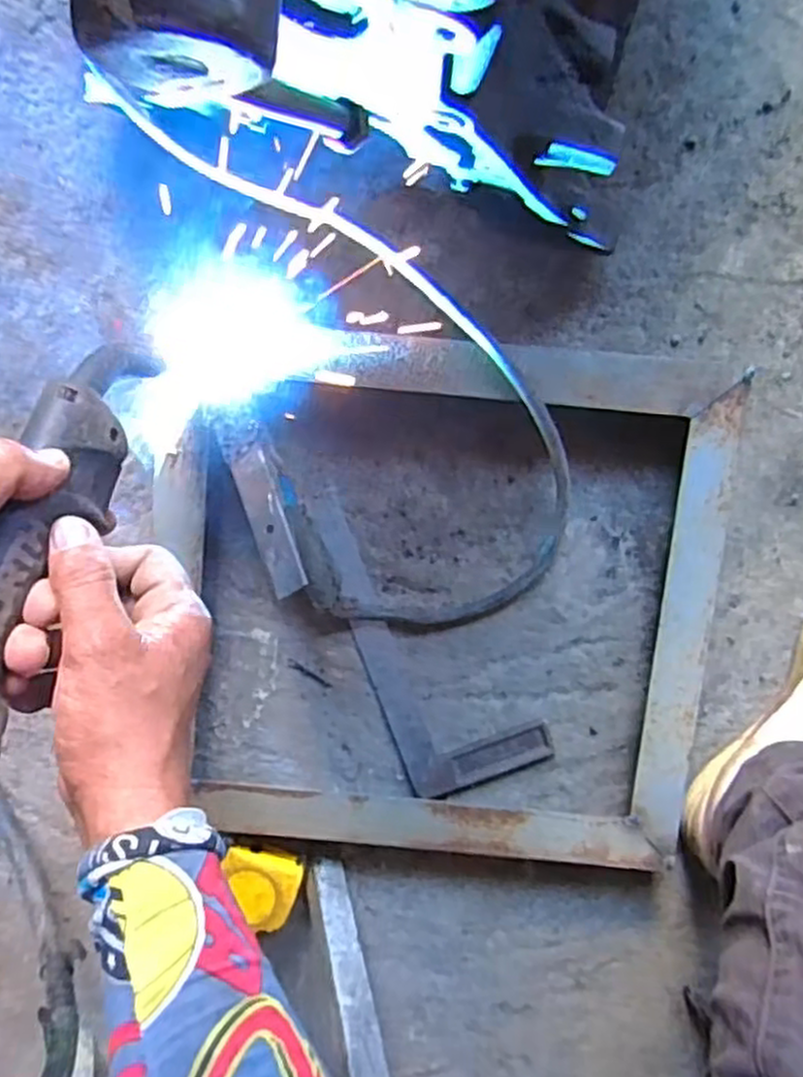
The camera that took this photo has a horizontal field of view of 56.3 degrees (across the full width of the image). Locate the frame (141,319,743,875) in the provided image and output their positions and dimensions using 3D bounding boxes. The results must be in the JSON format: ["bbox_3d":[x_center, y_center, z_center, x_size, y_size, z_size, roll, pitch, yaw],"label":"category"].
[{"bbox_3d":[0.023,0.049,0.540,0.387,0.050,0.365,5,97,-1],"label":"frame"}]

